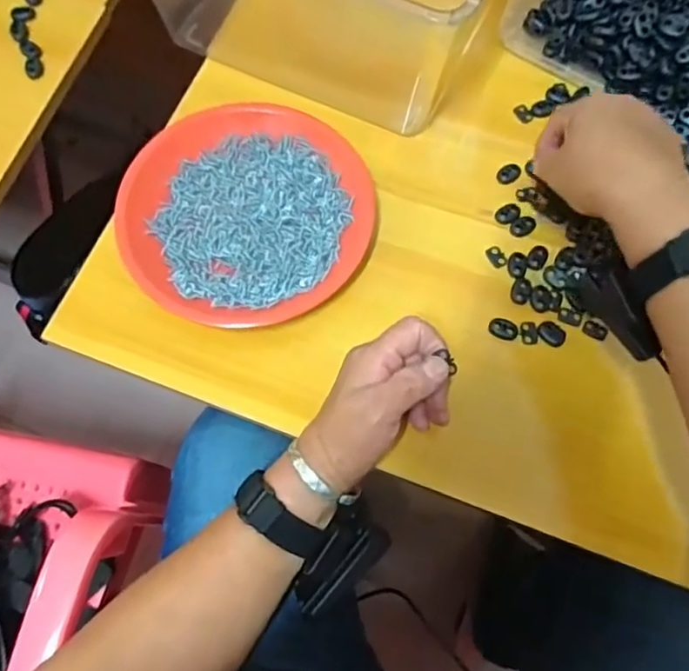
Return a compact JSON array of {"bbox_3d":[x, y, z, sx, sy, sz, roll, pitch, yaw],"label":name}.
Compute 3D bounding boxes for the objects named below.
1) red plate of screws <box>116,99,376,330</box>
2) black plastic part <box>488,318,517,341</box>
[{"bbox_3d":[-0.078,-0.102,0.473,0.188,0.017,0.196,0,70,0],"label":"red plate of screws"},{"bbox_3d":[0.122,-0.005,0.454,0.022,0.007,0.014,25,72,8],"label":"black plastic part"}]

